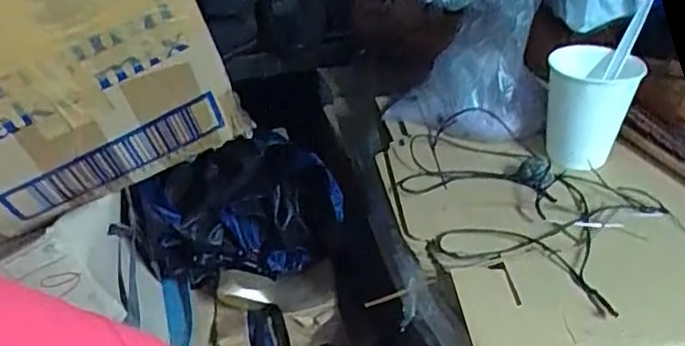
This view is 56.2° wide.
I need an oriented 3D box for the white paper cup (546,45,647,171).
[{"bbox_3d":[0.204,-0.060,0.526,0.070,0.093,0.065,9,35,20],"label":"white paper cup"}]

